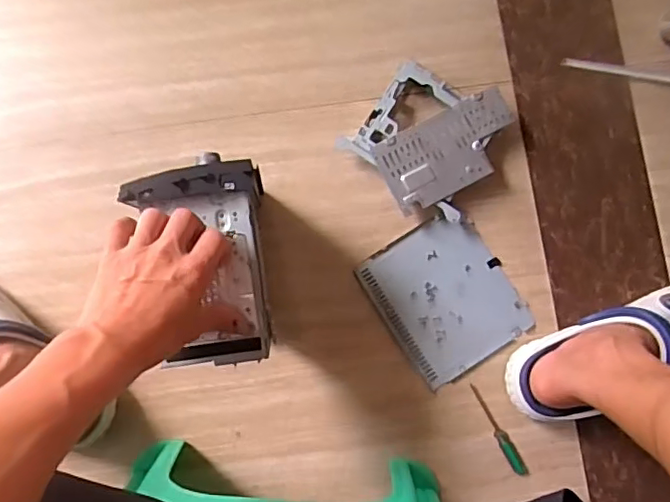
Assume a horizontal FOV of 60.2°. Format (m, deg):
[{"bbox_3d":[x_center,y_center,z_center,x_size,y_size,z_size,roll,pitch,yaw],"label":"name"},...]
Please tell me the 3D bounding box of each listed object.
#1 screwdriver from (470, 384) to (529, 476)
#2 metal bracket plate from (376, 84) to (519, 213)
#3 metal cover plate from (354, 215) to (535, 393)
[{"bbox_3d":[0.190,0.209,0.673,0.016,0.008,0.115,-30,86,-5],"label":"screwdriver"},{"bbox_3d":[0.138,-0.119,0.676,0.168,0.011,0.090,-28,84,0],"label":"metal bracket plate"},{"bbox_3d":[0.132,0.055,0.690,0.148,0.020,0.171,-32,86,-5],"label":"metal cover plate"}]

